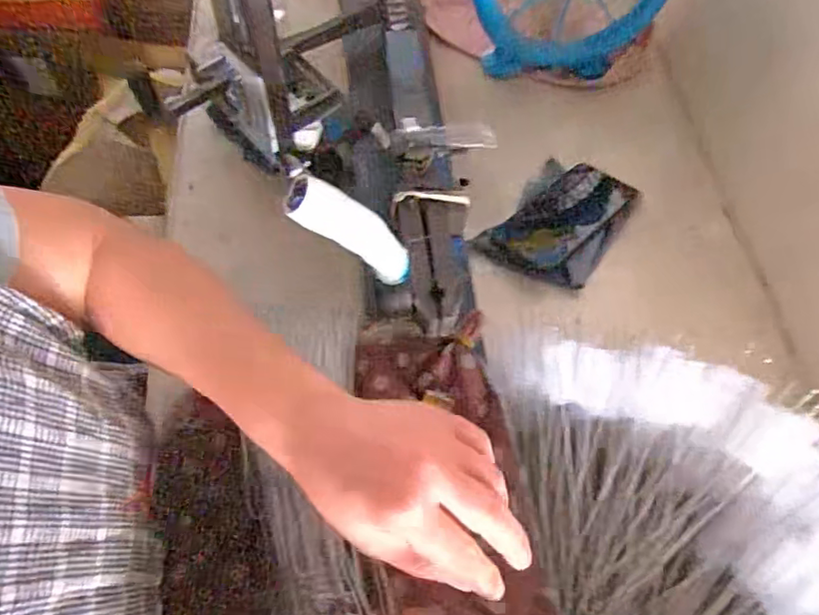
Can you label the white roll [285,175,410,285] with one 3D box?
[{"bbox_3d":[-0.030,-0.043,0.340,0.023,0.099,0.021,-20,55,31],"label":"white roll"}]

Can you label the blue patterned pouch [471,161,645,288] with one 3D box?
[{"bbox_3d":[0.161,-0.093,0.618,0.115,0.032,0.154,33,64,13],"label":"blue patterned pouch"}]

